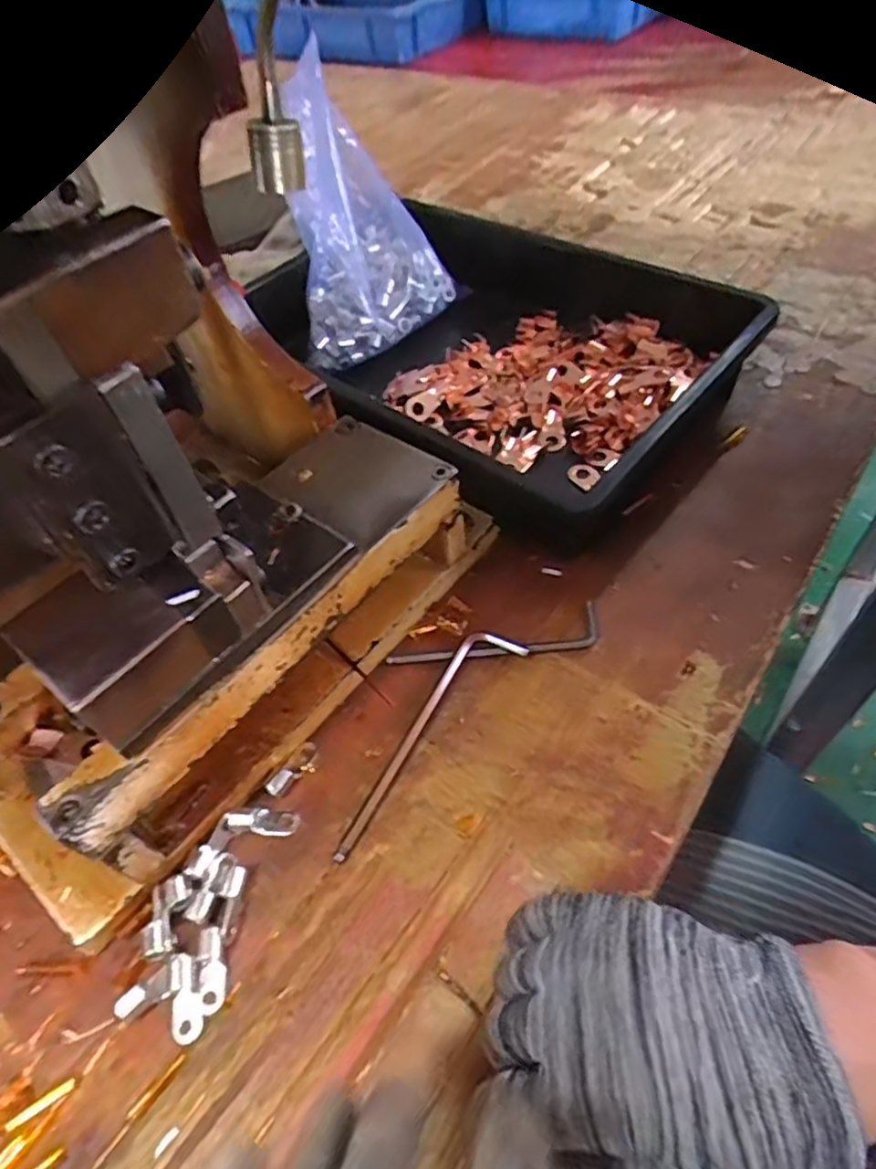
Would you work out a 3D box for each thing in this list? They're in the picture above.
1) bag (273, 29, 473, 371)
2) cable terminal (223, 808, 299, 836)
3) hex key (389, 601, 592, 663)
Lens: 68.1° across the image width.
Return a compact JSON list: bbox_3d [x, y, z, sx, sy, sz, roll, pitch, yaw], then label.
[{"bbox_3d":[-0.052,-0.286,0.518,0.133,0.164,0.136,-7,51,1],"label":"bag"},{"bbox_3d":[-0.086,0.115,0.317,0.036,0.004,0.013,8,51,-10],"label":"cable terminal"},{"bbox_3d":[0.032,0.033,0.367,0.121,0.006,0.025,-10,52,-4],"label":"hex key"}]

